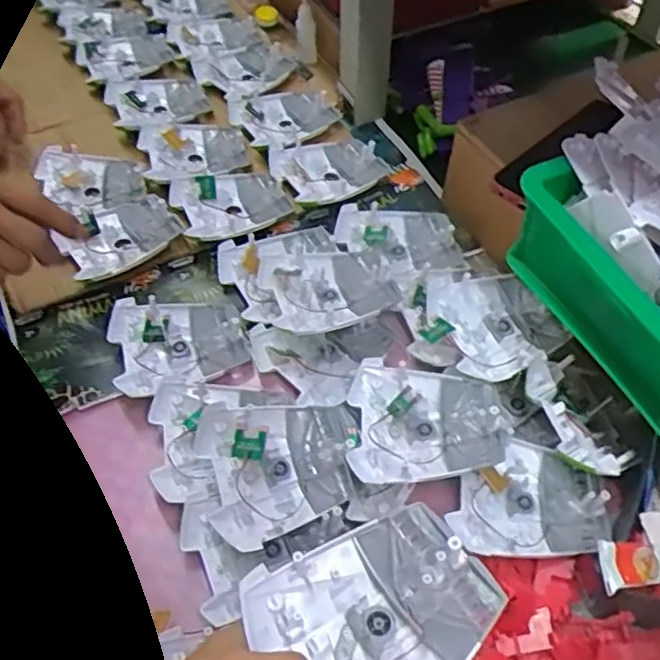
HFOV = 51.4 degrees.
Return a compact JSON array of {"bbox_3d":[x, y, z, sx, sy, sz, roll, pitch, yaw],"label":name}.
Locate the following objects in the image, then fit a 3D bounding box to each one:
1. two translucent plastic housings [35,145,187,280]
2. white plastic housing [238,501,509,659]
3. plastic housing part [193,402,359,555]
[{"bbox_3d":[-0.224,-0.123,0.672,0.104,0.022,0.186,-30,57,-19],"label":"two translucent plastic housings"},{"bbox_3d":[0.023,0.137,0.327,0.104,0.021,0.096,-30,57,-19],"label":"white plastic housing"},{"bbox_3d":[-0.031,0.097,0.492,0.115,0.024,0.095,-8,72,-20],"label":"plastic housing part"}]

